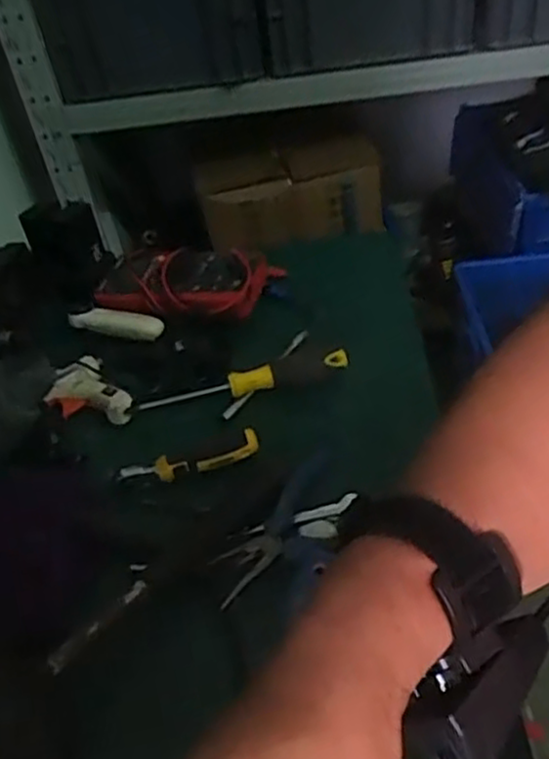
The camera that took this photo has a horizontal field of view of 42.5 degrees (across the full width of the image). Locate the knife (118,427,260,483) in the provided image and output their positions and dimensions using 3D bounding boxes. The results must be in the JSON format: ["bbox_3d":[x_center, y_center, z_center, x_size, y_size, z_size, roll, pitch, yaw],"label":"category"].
[{"bbox_3d":[-0.071,0.068,0.595,0.117,0.013,0.024,-18,41,-8],"label":"knife"}]

